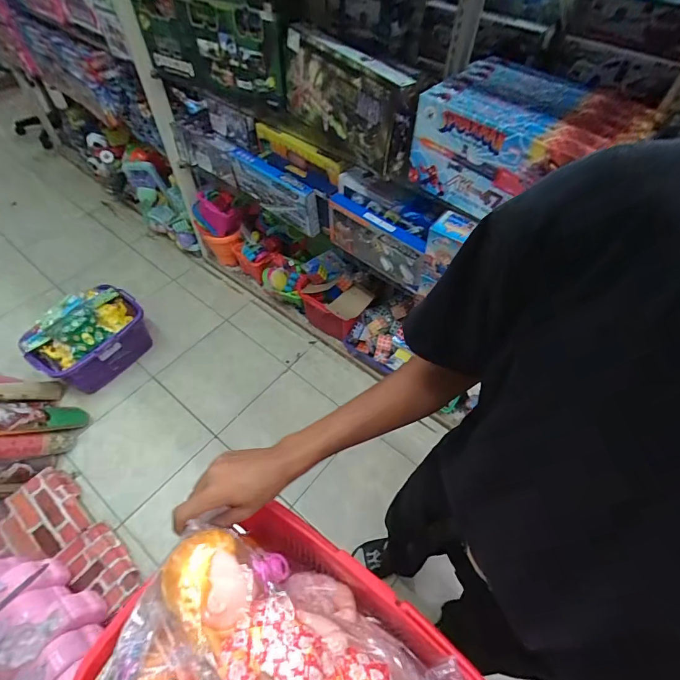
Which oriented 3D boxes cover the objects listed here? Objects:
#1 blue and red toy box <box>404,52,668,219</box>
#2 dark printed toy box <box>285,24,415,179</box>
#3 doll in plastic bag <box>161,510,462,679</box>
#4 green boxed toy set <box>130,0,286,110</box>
[{"bbox_3d":[0.391,-0.425,0.842,0.378,0.188,0.291,39,64,23],"label":"blue and red toy box"},{"bbox_3d":[0.000,-0.592,0.952,0.095,0.218,0.425,-29,60,-19],"label":"dark printed toy box"},{"bbox_3d":[-0.028,0.301,0.368,0.320,0.089,0.123,35,61,3],"label":"doll in plastic bag"},{"bbox_3d":[-0.381,-0.852,1.102,0.580,0.272,0.067,28,49,18],"label":"green boxed toy set"}]

